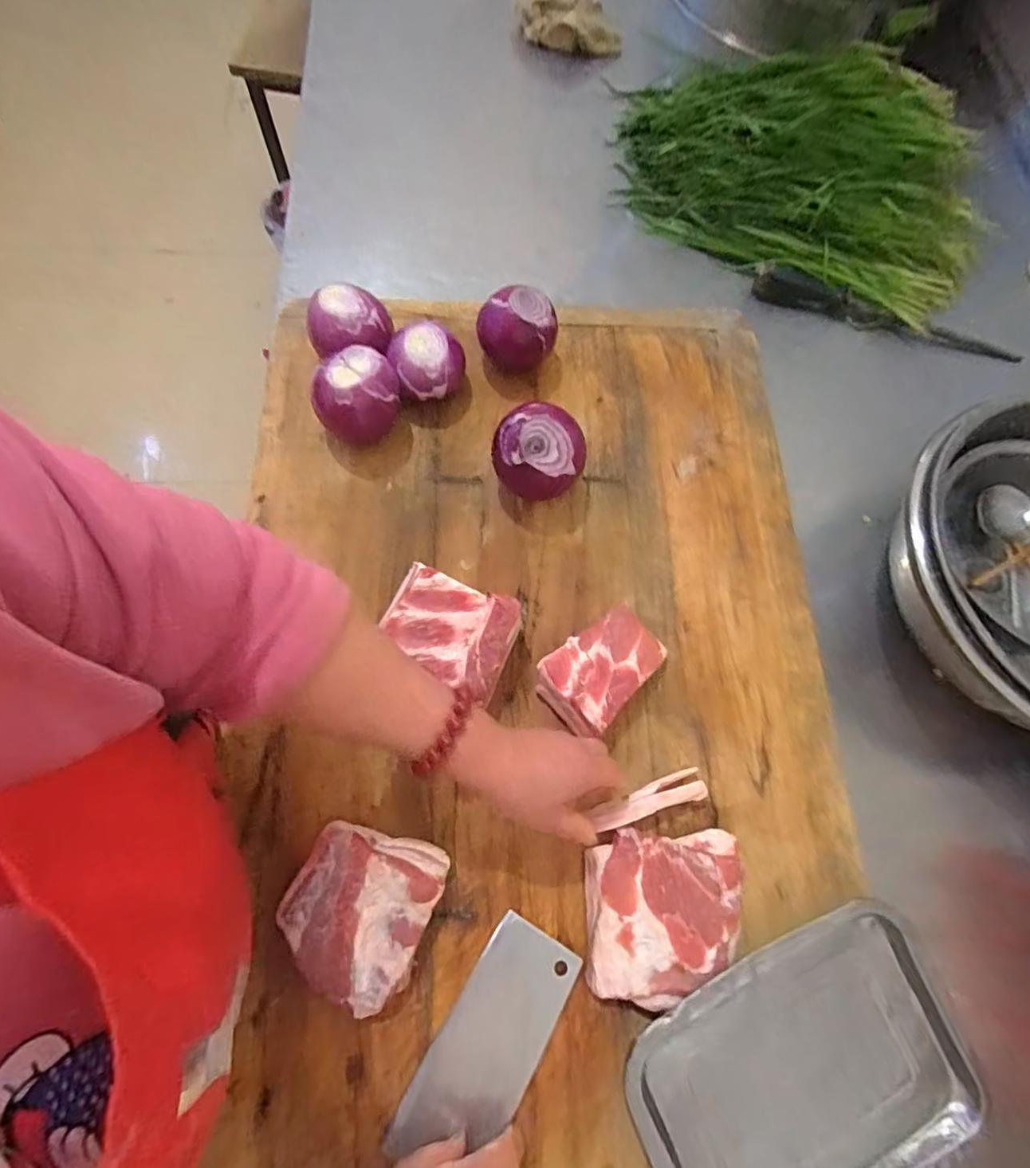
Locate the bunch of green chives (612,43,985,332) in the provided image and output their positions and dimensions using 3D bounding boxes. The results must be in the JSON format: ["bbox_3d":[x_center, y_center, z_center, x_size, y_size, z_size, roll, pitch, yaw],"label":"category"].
[{"bbox_3d":[0.427,-0.636,0.810,0.531,0.106,0.392,21,70,4],"label":"bunch of green chives"}]

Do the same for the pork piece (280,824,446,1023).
[{"bbox_3d":[-0.124,0.257,0.432,0.111,0.046,0.119,20,71,5],"label":"pork piece"}]

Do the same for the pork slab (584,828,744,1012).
[{"bbox_3d":[0.119,0.264,0.438,0.119,0.039,0.116,3,71,-1],"label":"pork slab"}]

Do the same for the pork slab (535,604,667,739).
[{"bbox_3d":[0.082,0.077,0.506,0.115,0.033,0.077,-38,77,-14],"label":"pork slab"}]

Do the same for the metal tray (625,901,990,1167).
[{"bbox_3d":[0.224,0.376,0.412,0.266,0.038,0.190,-22,74,-10],"label":"metal tray"}]

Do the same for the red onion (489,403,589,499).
[{"bbox_3d":[0.024,-0.130,0.557,0.091,0.086,0.081,13,70,1],"label":"red onion"}]

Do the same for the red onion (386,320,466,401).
[{"bbox_3d":[-0.093,-0.233,0.592,0.076,0.080,0.060,-14,72,-7],"label":"red onion"}]

